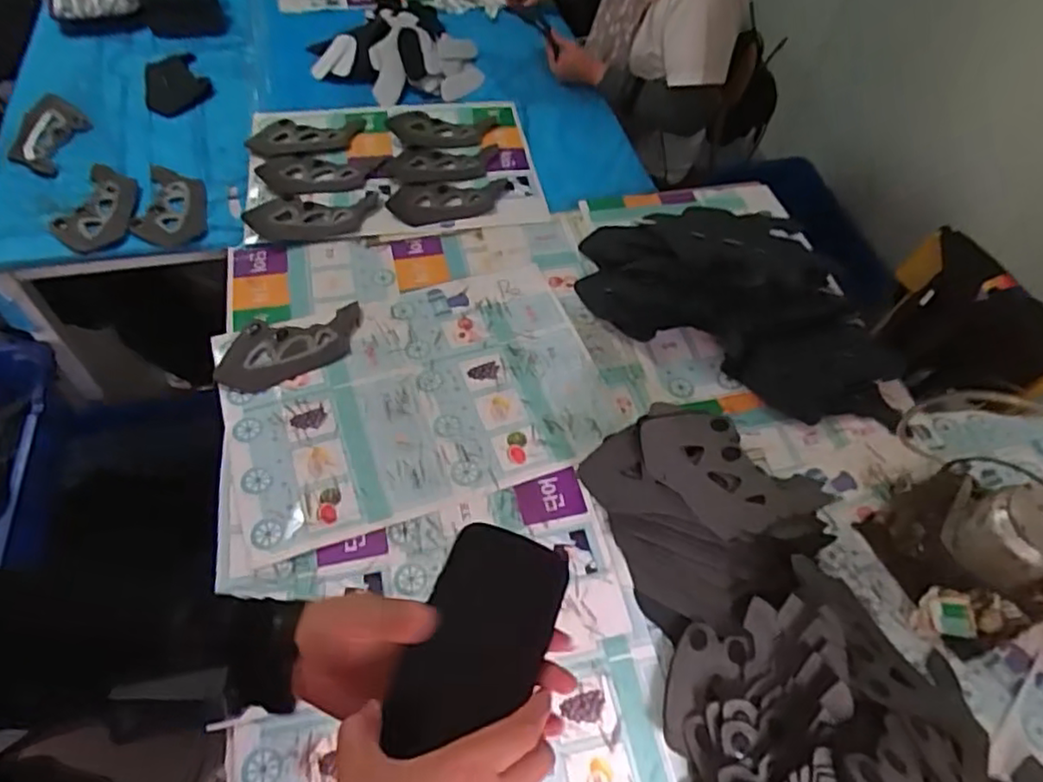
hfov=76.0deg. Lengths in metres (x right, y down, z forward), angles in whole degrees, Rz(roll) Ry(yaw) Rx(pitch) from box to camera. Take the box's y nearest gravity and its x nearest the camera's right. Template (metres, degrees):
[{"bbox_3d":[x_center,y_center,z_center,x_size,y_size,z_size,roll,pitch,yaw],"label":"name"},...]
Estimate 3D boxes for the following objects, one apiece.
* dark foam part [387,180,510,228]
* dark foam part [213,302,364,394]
[{"bbox_3d":[-0.128,-0.347,1.216,0.223,0.015,0.094,-10,56,-12],"label":"dark foam part"},{"bbox_3d":[-0.349,-0.064,1.011,0.218,0.016,0.129,-12,57,-13],"label":"dark foam part"}]

